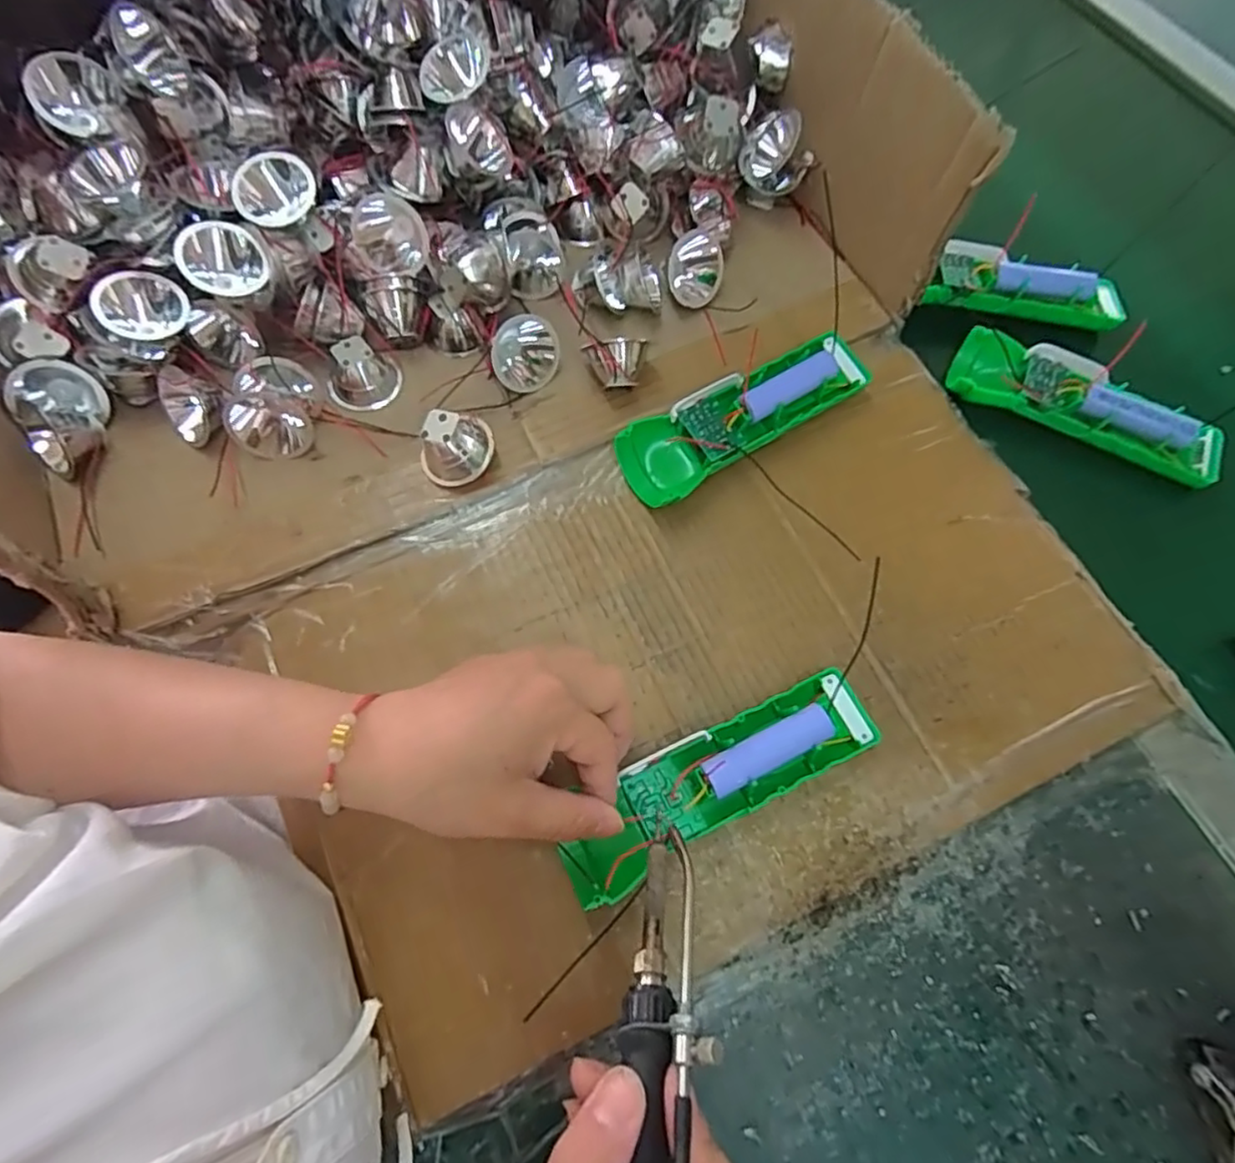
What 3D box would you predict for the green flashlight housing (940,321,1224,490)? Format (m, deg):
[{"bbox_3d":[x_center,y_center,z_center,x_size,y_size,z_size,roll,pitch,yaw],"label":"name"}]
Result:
[{"bbox_3d":[0.290,-0.112,0.410,0.158,0.021,0.049,26,73,10],"label":"green flashlight housing"}]

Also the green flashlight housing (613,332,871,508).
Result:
[{"bbox_3d":[0.075,-0.101,0.402,0.158,0.031,0.048,-33,73,-10],"label":"green flashlight housing"}]

